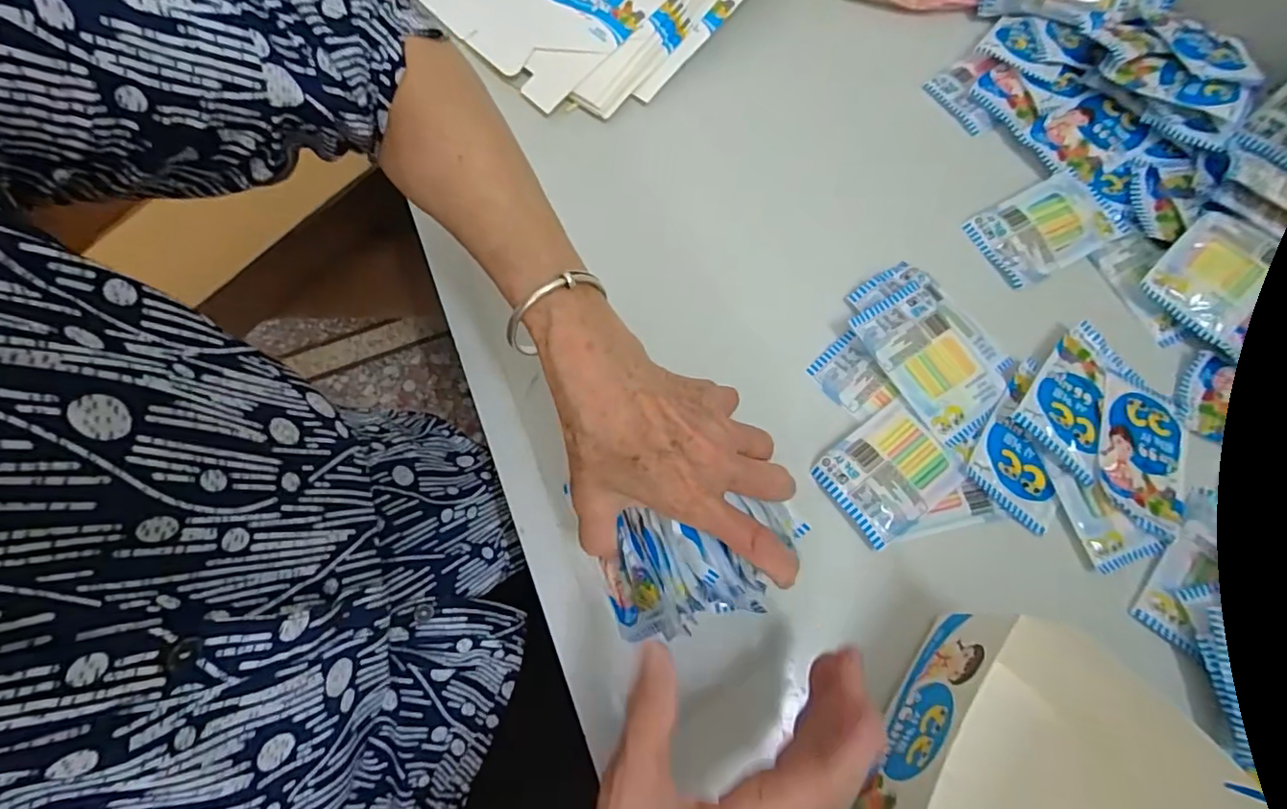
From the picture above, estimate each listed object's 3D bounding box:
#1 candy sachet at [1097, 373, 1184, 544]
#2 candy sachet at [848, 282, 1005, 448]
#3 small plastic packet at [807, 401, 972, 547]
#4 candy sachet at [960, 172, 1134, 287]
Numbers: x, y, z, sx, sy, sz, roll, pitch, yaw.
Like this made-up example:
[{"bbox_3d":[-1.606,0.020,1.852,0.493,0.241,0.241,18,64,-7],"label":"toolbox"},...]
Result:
[{"bbox_3d":[0.322,0.031,0.363,0.060,0.012,0.098,17,75,4],"label":"candy sachet"},{"bbox_3d":[0.193,-0.032,0.373,0.068,0.007,0.104,-31,77,-9],"label":"candy sachet"},{"bbox_3d":[0.155,0.043,0.354,0.078,0.007,0.065,-35,78,-10],"label":"small plastic packet"},{"bbox_3d":[0.305,-0.135,0.424,0.104,0.012,0.066,-28,76,-8],"label":"candy sachet"}]

